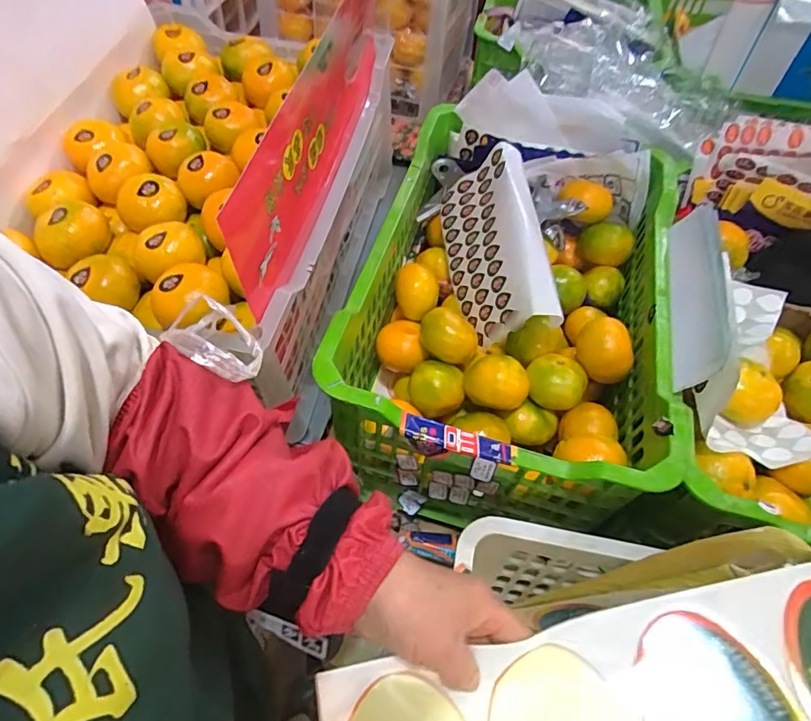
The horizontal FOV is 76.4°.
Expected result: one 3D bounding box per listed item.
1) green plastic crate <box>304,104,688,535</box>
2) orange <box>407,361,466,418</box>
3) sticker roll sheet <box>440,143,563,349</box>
[{"bbox_3d":[0.121,-0.056,0.614,0.317,0.204,0.460,15,55,6],"label":"green plastic crate"},{"bbox_3d":[0.033,0.030,0.561,0.059,0.045,0.062,0,55,-4],"label":"orange"},{"bbox_3d":[0.100,-0.130,0.588,0.034,0.117,0.227,17,56,-38],"label":"sticker roll sheet"}]

